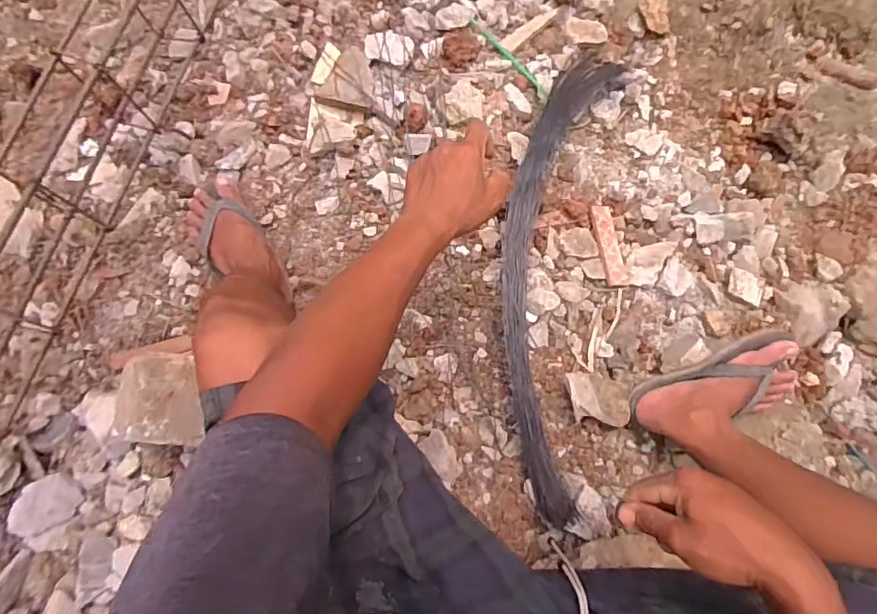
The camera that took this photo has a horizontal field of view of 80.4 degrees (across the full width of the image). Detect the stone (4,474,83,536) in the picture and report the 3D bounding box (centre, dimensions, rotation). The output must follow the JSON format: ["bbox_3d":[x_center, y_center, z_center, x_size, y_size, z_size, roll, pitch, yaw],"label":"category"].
[{"bbox_3d":[-0.603,0.302,0.795,0.087,0.027,0.087,9,76,-40],"label":"stone"}]

